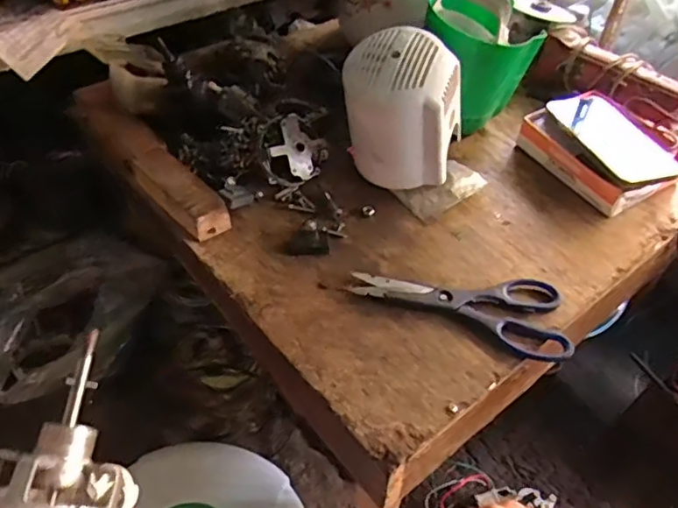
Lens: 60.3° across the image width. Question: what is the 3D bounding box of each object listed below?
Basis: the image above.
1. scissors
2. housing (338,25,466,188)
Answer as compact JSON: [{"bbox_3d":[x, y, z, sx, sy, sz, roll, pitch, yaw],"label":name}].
[{"bbox_3d":[0.112,0.051,0.553,0.201,0.010,0.085,7,47,2],"label":"scissors"},{"bbox_3d":[0.067,-0.146,0.632,0.129,0.162,0.094,12,48,7],"label":"housing"}]

